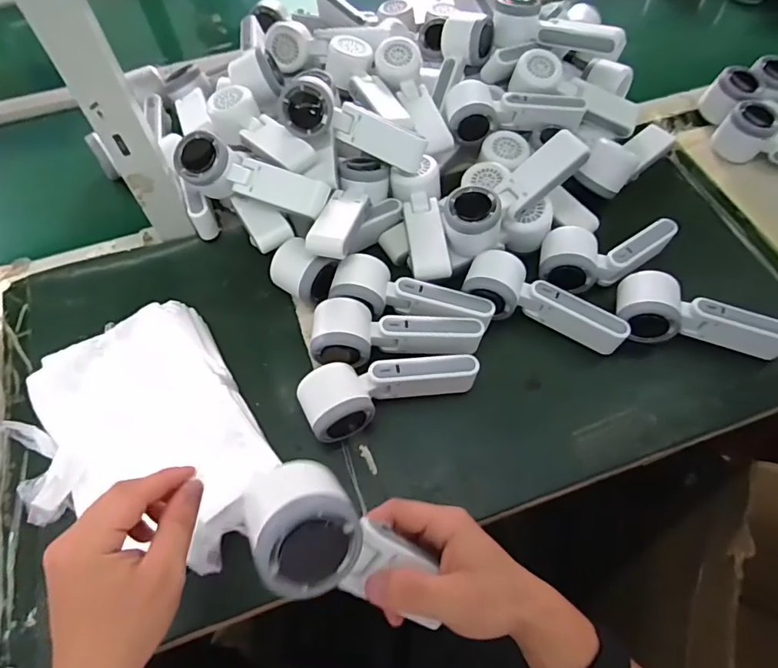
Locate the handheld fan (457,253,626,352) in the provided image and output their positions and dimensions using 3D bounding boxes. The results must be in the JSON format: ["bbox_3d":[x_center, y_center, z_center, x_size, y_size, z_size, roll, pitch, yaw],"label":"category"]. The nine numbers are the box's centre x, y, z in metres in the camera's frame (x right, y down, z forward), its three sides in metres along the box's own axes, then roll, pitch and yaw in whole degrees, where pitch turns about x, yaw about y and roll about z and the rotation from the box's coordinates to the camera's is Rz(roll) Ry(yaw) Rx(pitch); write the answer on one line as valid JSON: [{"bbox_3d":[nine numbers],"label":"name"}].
[{"bbox_3d":[0.153,-0.024,0.510,0.165,0.047,0.051,30,65,17],"label":"handheld fan"}]

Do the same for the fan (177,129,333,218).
[{"bbox_3d":[-0.145,-0.164,0.523,0.161,0.041,0.051,19,62,12],"label":"fan"}]

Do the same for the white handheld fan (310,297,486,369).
[{"bbox_3d":[0.007,0.009,0.497,0.168,0.051,0.067,7,60,5],"label":"white handheld fan"}]

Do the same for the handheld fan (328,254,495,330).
[{"bbox_3d":[0.021,-0.030,0.518,0.162,0.045,0.056,19,62,12],"label":"handheld fan"}]

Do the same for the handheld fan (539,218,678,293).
[{"bbox_3d":[0.235,-0.091,0.545,0.162,0.042,0.070,-17,61,-9],"label":"handheld fan"}]

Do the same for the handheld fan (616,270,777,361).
[{"bbox_3d":[0.318,-0.020,0.514,0.164,0.046,0.066,9,60,6],"label":"handheld fan"}]

